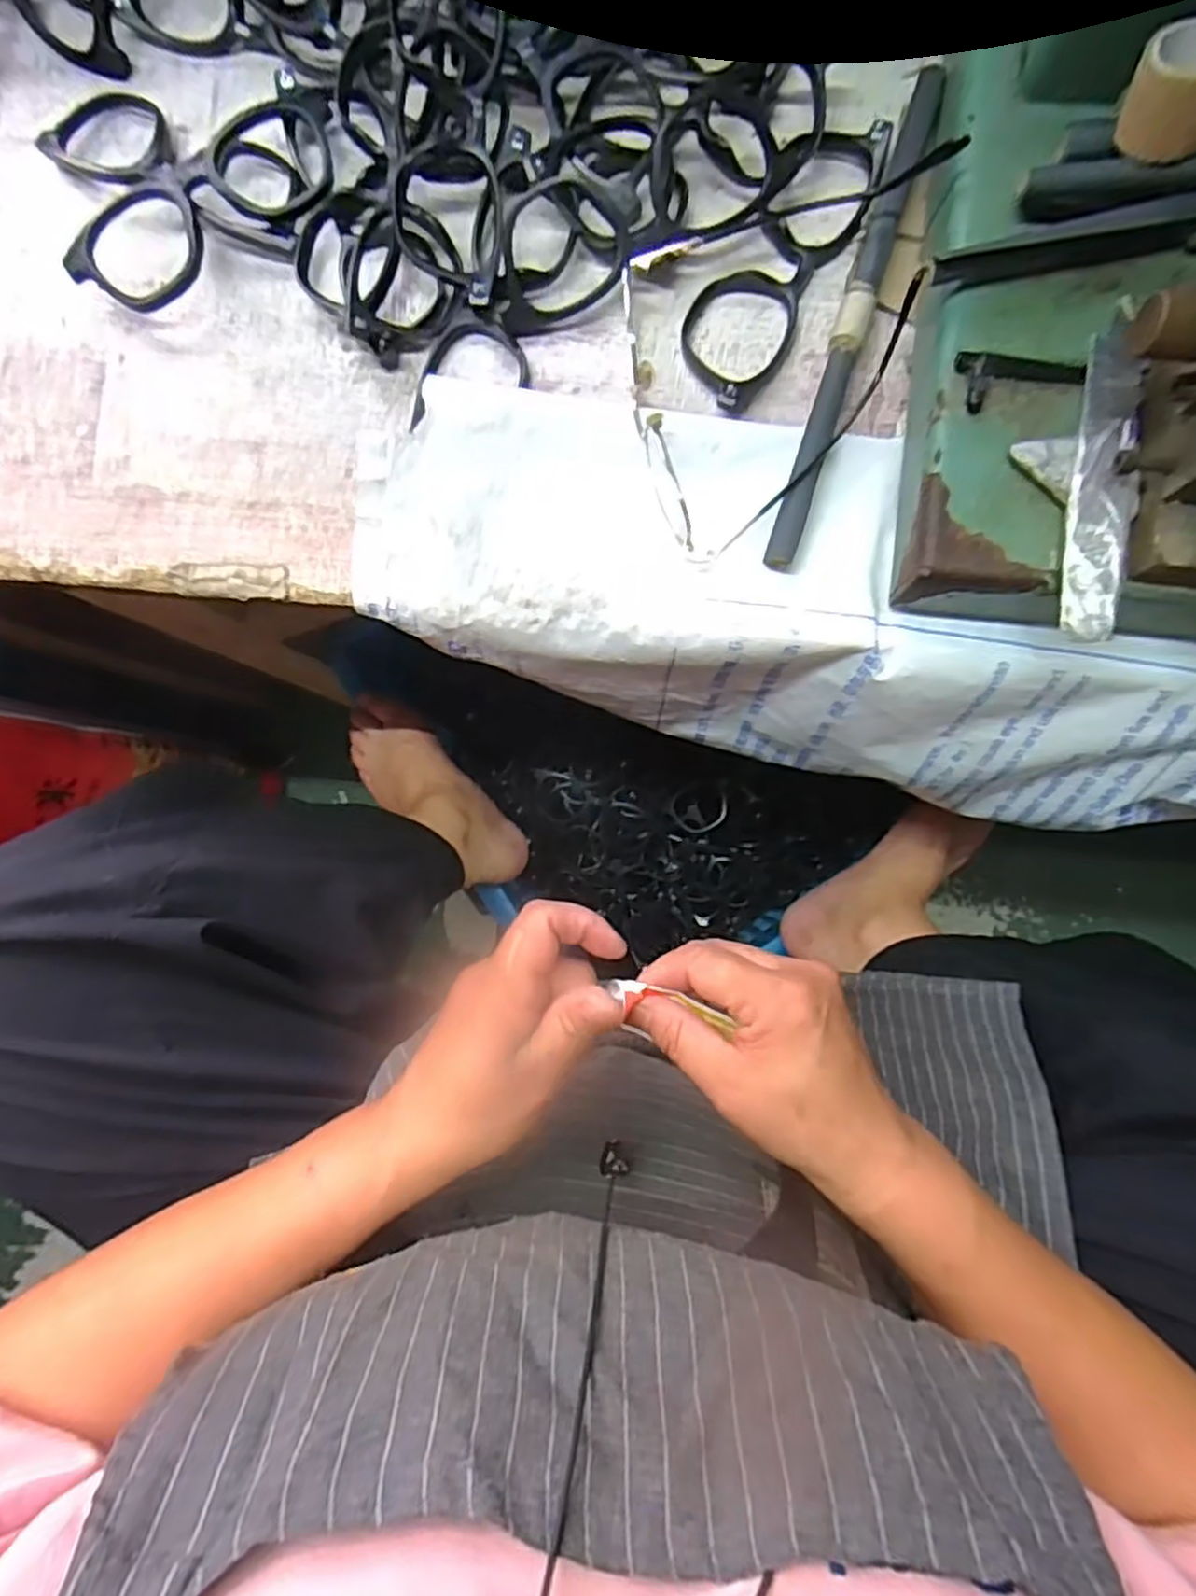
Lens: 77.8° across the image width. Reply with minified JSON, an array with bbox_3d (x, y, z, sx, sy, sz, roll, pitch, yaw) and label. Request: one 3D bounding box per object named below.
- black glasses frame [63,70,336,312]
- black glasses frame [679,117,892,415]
[{"bbox_3d":[-0.178,-0.273,0.344,0.138,0.028,0.056,-39,85,1],"label":"black glasses frame"},{"bbox_3d":[0.081,-0.241,0.330,0.047,0.014,0.140,32,89,5],"label":"black glasses frame"}]

